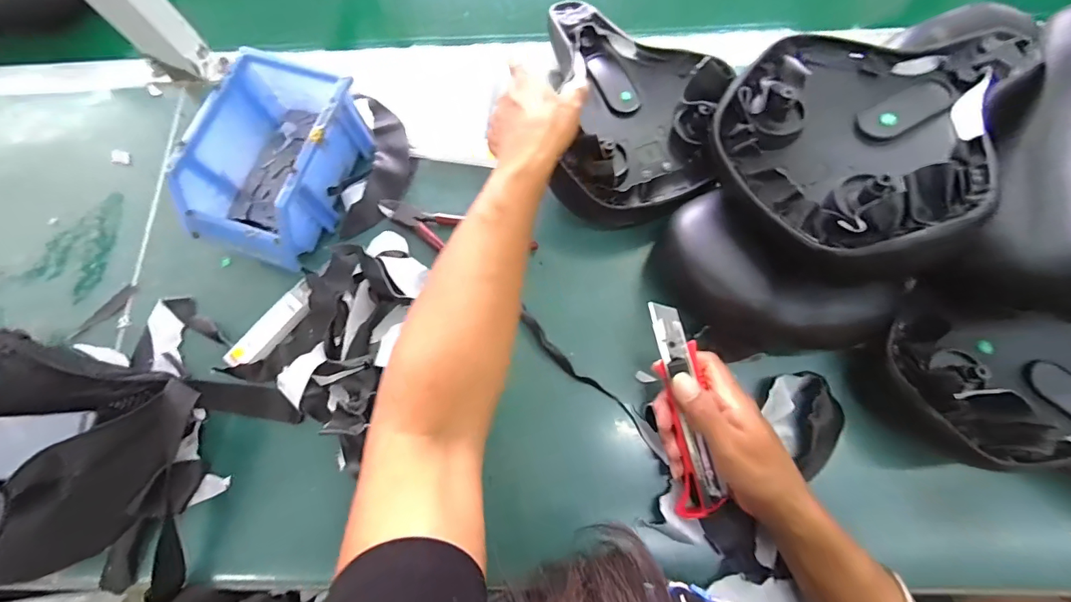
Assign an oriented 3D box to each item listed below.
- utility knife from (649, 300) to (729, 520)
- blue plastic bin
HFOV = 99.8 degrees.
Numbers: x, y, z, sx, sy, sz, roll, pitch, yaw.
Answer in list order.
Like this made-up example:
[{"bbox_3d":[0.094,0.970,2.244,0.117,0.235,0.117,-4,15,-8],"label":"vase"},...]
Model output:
[{"bbox_3d":[0.114,0.083,0.342,0.034,0.017,0.164,-12,93,-2],"label":"utility knife"},{"bbox_3d":[-0.242,-0.128,0.422,0.121,0.073,0.173,17,74,7],"label":"blue plastic bin"}]

